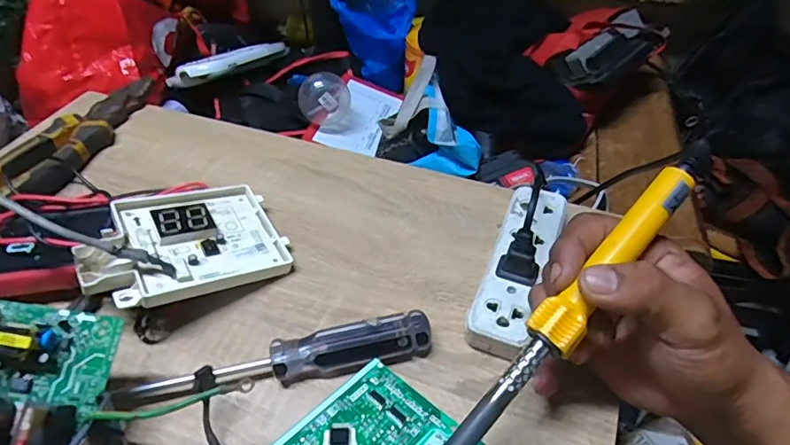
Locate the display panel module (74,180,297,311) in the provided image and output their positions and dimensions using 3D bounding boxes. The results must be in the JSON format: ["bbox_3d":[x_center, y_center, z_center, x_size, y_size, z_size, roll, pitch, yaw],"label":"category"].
[{"bbox_3d":[-0.155,0.011,0.373,0.135,0.019,0.096,-12,53,-35],"label":"display panel module"}]

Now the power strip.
[{"bbox_3d":[0.090,0.030,0.369,0.041,0.029,0.145,16,49,17],"label":"power strip"}]

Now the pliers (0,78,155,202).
[{"bbox_3d":[-0.316,-0.078,0.488,0.070,0.026,0.227,9,48,11],"label":"pliers"}]

